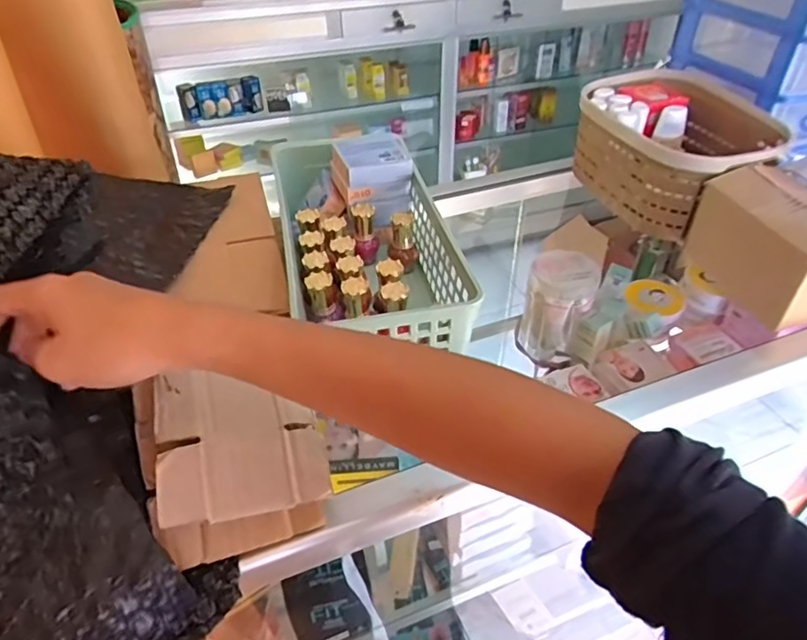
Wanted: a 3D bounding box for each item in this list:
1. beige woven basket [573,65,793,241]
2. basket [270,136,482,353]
[{"bbox_3d":[0.302,-0.190,0.641,0.157,0.106,0.206,-14,42,-16],"label":"beige woven basket"},{"bbox_3d":[-0.035,-0.067,0.519,0.134,0.101,0.270,-8,41,-9],"label":"basket"}]

